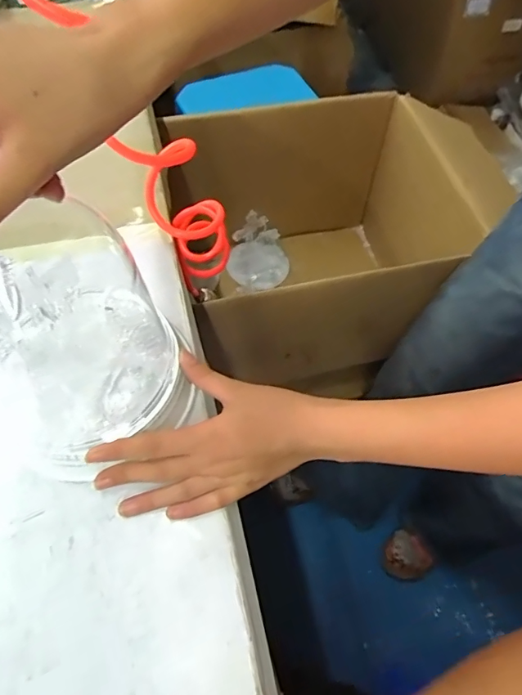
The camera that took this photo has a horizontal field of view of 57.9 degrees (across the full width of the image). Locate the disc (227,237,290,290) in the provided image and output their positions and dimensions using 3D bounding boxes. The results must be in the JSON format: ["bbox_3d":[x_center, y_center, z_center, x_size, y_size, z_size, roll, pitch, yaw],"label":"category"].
[{"bbox_3d":[-0.004,-0.170,0.963,0.127,0.019,0.101,-15,95,-17],"label":"disc"}]

